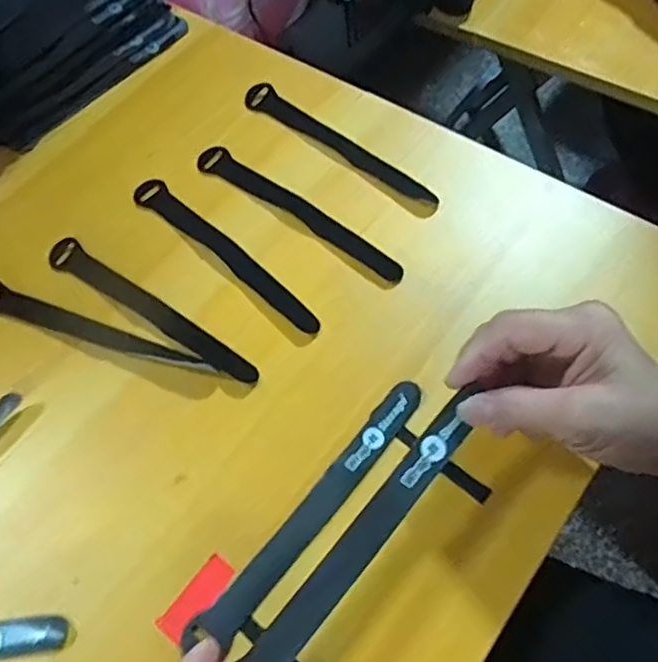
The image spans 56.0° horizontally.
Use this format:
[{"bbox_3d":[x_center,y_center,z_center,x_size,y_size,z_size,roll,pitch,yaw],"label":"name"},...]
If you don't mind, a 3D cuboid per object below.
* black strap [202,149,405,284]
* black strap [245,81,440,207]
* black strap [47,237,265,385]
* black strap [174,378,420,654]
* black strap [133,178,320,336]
[{"bbox_3d":[-0.025,-0.092,0.463,0.194,0.004,0.022,34,70,21],"label":"black strap"},{"bbox_3d":[0.004,-0.148,0.492,0.194,0.005,0.024,40,77,23],"label":"black strap"},{"bbox_3d":[-0.128,-0.016,0.433,0.194,0.005,0.019,32,70,20],"label":"black strap"},{"bbox_3d":[-0.009,0.105,0.364,0.020,0.008,0.192,36,72,21],"label":"black strap"},{"bbox_3d":[-0.079,-0.059,0.451,0.023,0.004,0.193,-43,66,-16],"label":"black strap"}]

